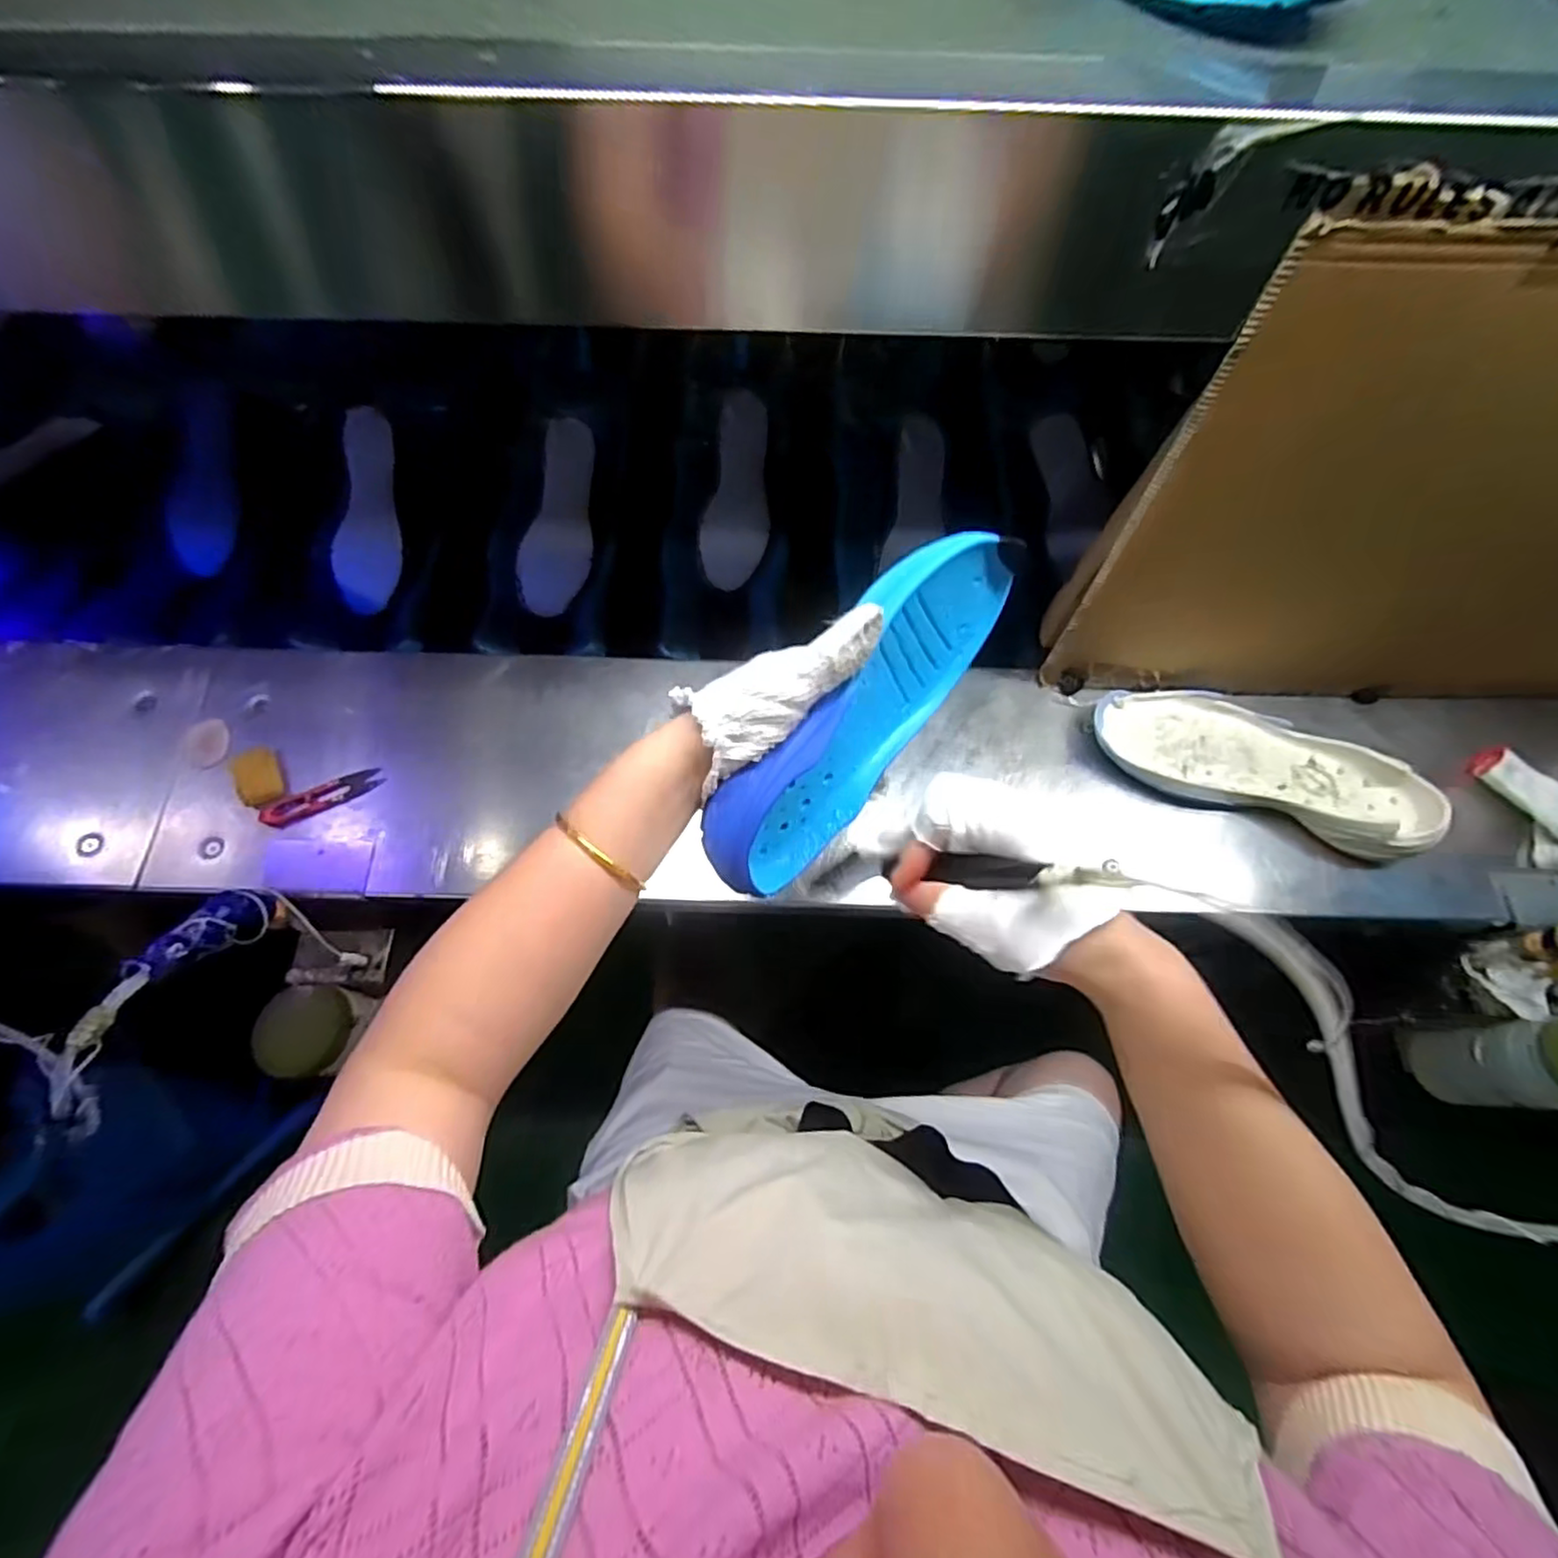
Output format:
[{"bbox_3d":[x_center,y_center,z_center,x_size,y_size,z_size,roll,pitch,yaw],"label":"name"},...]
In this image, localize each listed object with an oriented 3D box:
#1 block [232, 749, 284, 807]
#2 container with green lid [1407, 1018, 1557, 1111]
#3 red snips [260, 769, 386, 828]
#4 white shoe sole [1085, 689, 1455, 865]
[{"bbox_3d":[-0.474,-0.003,0.618,0.035,0.012,0.056,-25,69,-11],"label":"block"},{"bbox_3d":[0.655,0.260,0.609,0.069,0.144,0.070,0,67,-1],"label":"container with green lid"},{"bbox_3d":[-0.409,0.016,0.609,0.103,0.006,0.025,-24,69,-10],"label":"red snips"},{"bbox_3d":[0.428,-0.011,0.597,0.293,0.048,0.102,22,68,8],"label":"white shoe sole"}]

